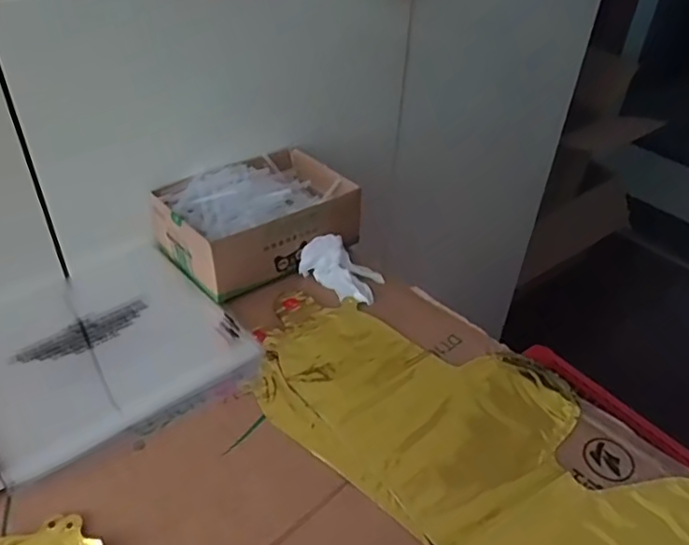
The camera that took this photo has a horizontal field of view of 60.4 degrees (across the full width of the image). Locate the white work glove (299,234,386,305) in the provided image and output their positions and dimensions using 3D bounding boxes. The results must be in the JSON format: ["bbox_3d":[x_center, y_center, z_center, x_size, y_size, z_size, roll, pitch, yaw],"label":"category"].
[{"bbox_3d":[0.000,-0.005,0.590,0.080,0.037,0.049,30,45,31],"label":"white work glove"}]

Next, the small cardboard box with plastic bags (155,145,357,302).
[{"bbox_3d":[-0.088,-0.058,0.629,0.187,0.079,0.140,-28,47,-33],"label":"small cardboard box with plastic bags"}]

